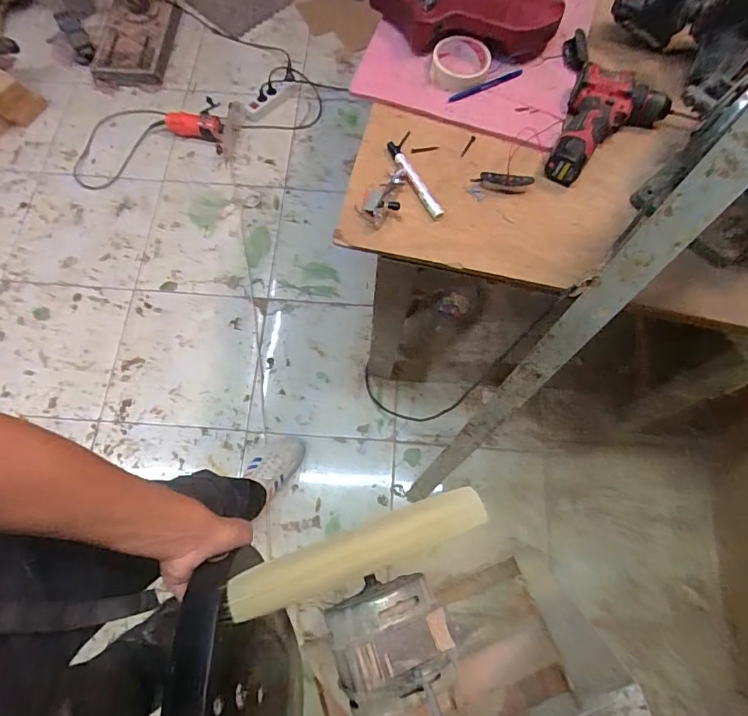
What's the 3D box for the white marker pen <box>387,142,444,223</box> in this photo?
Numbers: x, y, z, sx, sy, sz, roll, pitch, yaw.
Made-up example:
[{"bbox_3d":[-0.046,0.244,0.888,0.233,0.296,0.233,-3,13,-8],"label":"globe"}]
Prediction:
[{"bbox_3d":[0.057,-0.257,0.671,0.016,0.015,0.143,-25,73,-10],"label":"white marker pen"}]

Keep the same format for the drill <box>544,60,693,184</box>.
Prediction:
[{"bbox_3d":[0.347,-0.328,0.684,0.153,0.053,0.192,25,72,8],"label":"drill"}]

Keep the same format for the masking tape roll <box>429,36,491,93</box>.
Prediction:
[{"bbox_3d":[0.133,-0.453,0.728,0.088,0.031,0.085,0,70,-1],"label":"masking tape roll"}]

